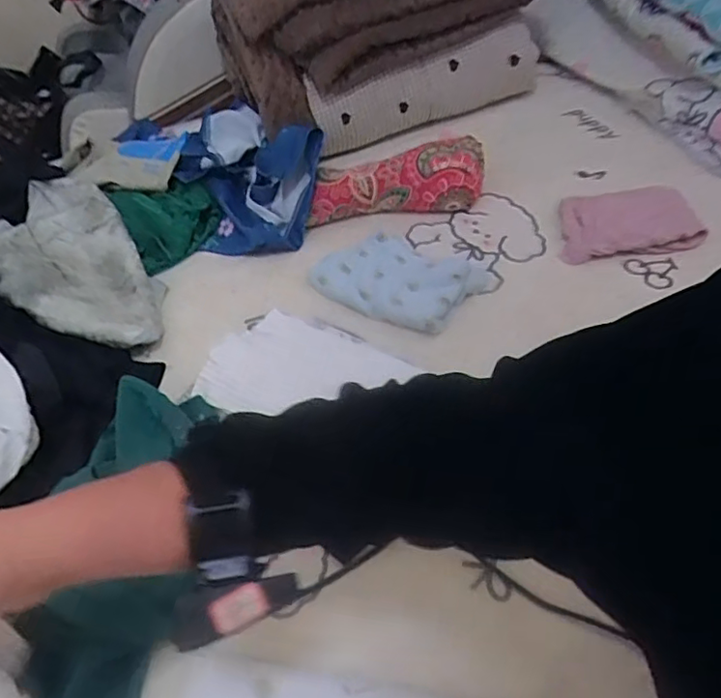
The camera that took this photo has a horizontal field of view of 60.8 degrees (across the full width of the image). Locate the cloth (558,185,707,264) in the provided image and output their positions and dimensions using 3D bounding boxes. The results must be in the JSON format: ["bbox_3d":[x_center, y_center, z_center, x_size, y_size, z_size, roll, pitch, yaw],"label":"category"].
[{"bbox_3d":[0.352,-0.175,0.822,0.176,0.021,0.125,-5,49,2],"label":"cloth"}]

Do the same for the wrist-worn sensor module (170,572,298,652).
[{"bbox_3d":[-0.072,0.143,0.347,0.070,0.016,0.027,-10,85,-25],"label":"wrist-worn sensor module"}]

